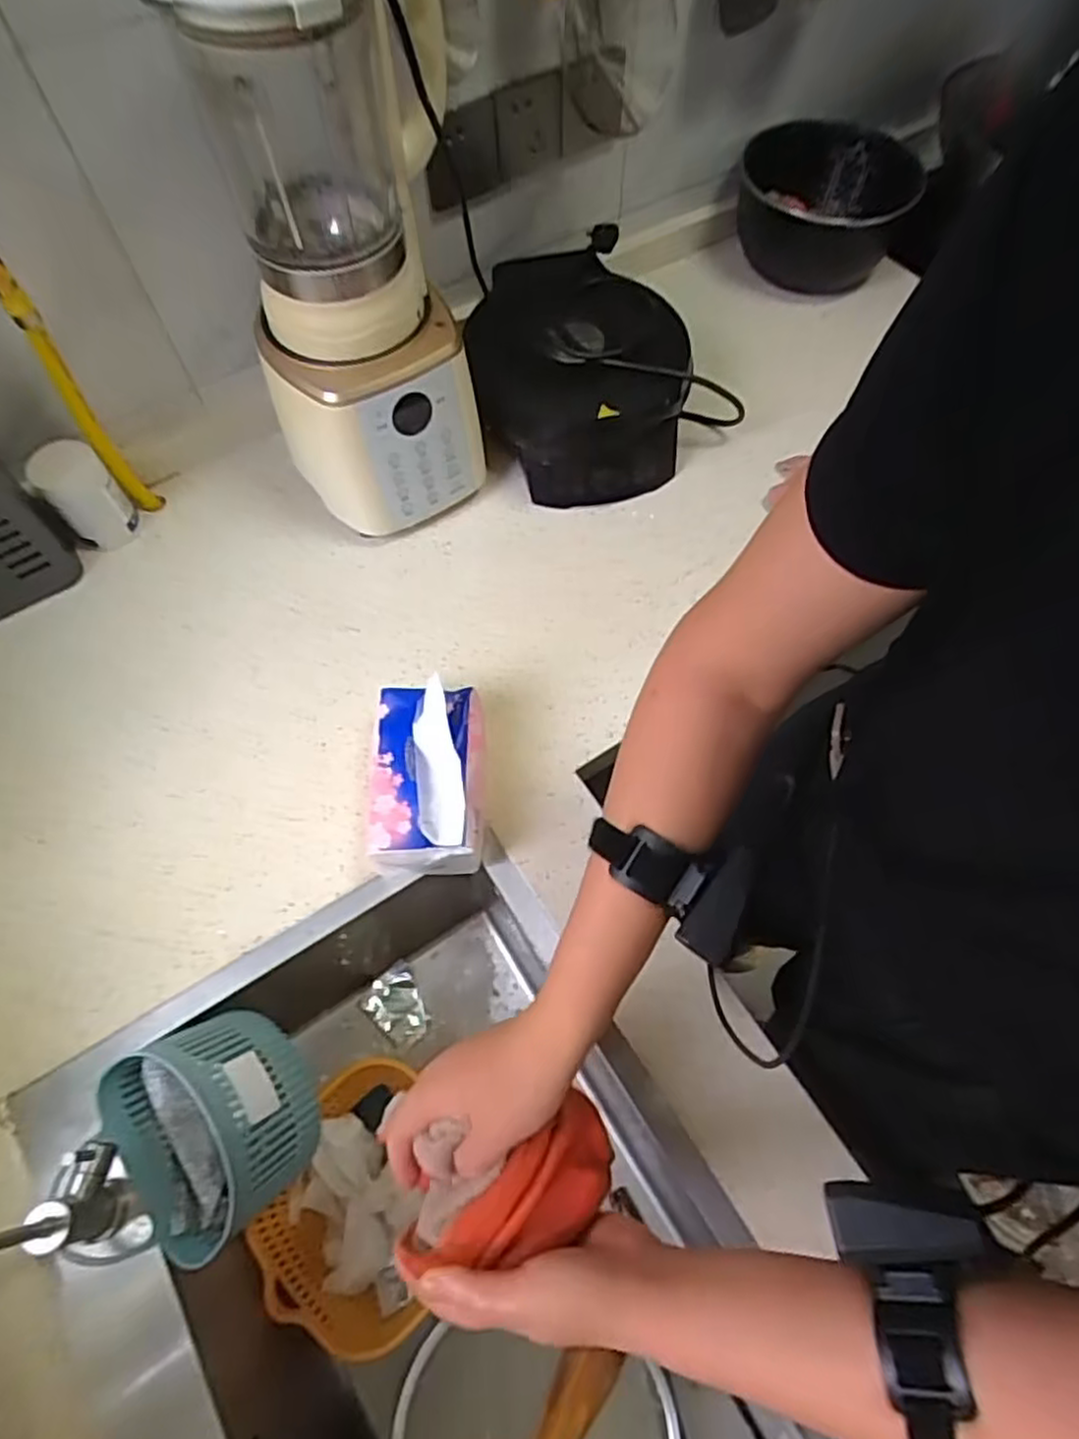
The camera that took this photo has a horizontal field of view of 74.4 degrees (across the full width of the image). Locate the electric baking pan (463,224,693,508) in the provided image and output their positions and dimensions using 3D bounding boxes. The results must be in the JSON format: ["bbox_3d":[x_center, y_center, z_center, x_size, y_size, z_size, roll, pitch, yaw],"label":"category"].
[{"bbox_3d":[0.048,-0.421,0.855,0.214,0.140,0.294,-9,64,-5],"label":"electric baking pan"}]

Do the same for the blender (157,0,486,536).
[{"bbox_3d":[-0.162,-0.414,0.625,0.209,0.475,0.181,-18,65,-9],"label":"blender"}]

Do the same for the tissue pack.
[{"bbox_3d":[-0.101,0.055,0.649,0.098,0.086,0.163,-2,64,-2],"label":"tissue pack"}]

